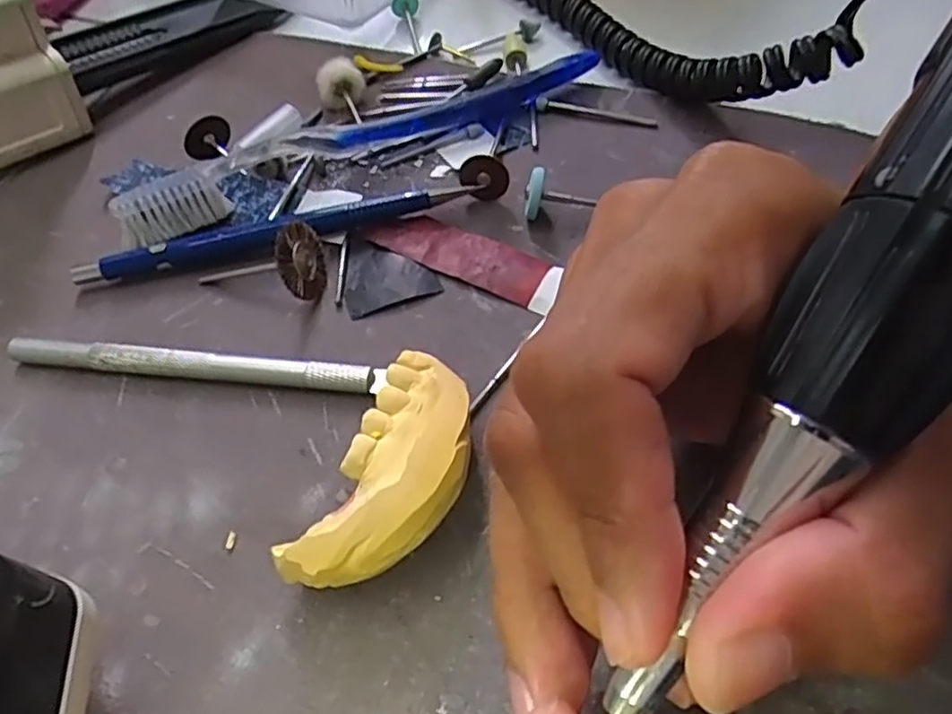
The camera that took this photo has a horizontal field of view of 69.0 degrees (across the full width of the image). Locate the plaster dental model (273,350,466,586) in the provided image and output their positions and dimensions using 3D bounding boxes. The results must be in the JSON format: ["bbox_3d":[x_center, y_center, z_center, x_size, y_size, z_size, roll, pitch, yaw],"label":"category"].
[{"bbox_3d":[-0.019,0.032,0.175,0.030,0.026,0.063,24,61,18],"label":"plaster dental model"}]

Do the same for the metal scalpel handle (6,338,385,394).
[{"bbox_3d":[-0.086,0.003,0.211,0.116,0.008,0.008,5,57,7],"label":"metal scalpel handle"}]

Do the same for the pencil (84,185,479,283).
[{"bbox_3d":[-0.069,-0.042,0.238,0.132,0.011,0.008,-13,56,-5],"label":"pencil"}]

